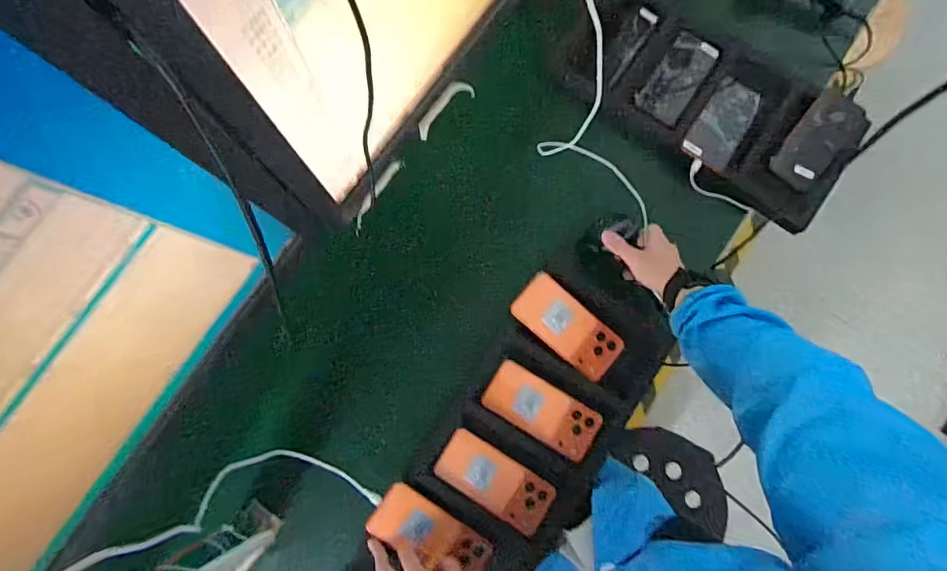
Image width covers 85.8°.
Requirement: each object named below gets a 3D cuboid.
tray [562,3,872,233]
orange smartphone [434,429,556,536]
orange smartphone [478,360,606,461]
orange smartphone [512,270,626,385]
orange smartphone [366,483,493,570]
[{"bbox_3d":[0.386,-0.304,0.836,0.461,0.049,0.229,33,83,6],"label":"tray"},{"bbox_3d":[0.029,0.274,0.717,0.164,0.013,0.073,30,83,6],"label":"orange smartphone"},{"bbox_3d":[0.098,0.180,0.739,0.165,0.016,0.078,30,83,5],"label":"orange smartphone"},{"bbox_3d":[0.139,0.060,0.741,0.168,0.013,0.077,40,90,-3],"label":"orange smartphone"},{"bbox_3d":[-0.056,0.334,0.684,0.159,0.007,0.072,31,66,4],"label":"orange smartphone"}]

